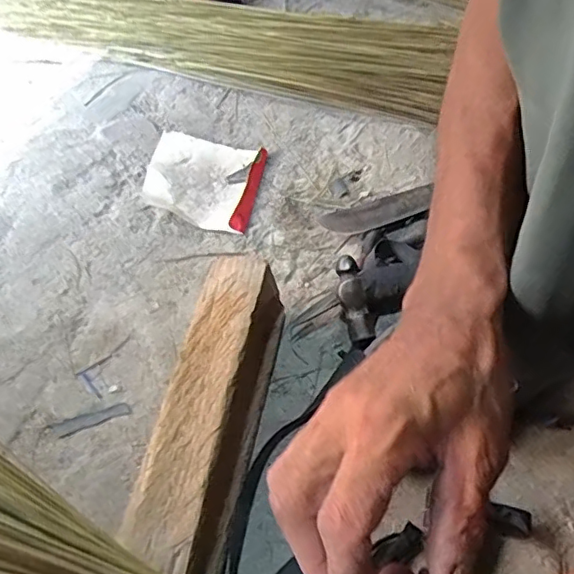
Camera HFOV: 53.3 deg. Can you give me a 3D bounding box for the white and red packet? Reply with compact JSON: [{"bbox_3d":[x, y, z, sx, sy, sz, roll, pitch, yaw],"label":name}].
[{"bbox_3d":[-0.097,-0.126,0.658,0.136,0.014,0.118,14,58,15],"label":"white and red packet"}]

